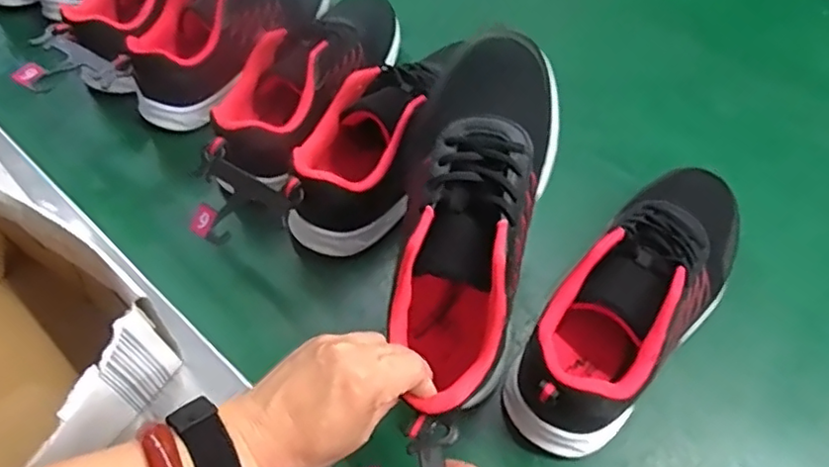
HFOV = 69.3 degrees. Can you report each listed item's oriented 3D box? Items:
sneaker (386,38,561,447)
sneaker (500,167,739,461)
[{"bbox_3d":[0.036,-0.008,0.403,0.093,0.080,0.247,10,86,8],"label":"sneaker"},{"bbox_3d":[0.165,0.045,0.444,0.088,0.089,0.262,35,63,23],"label":"sneaker"}]

